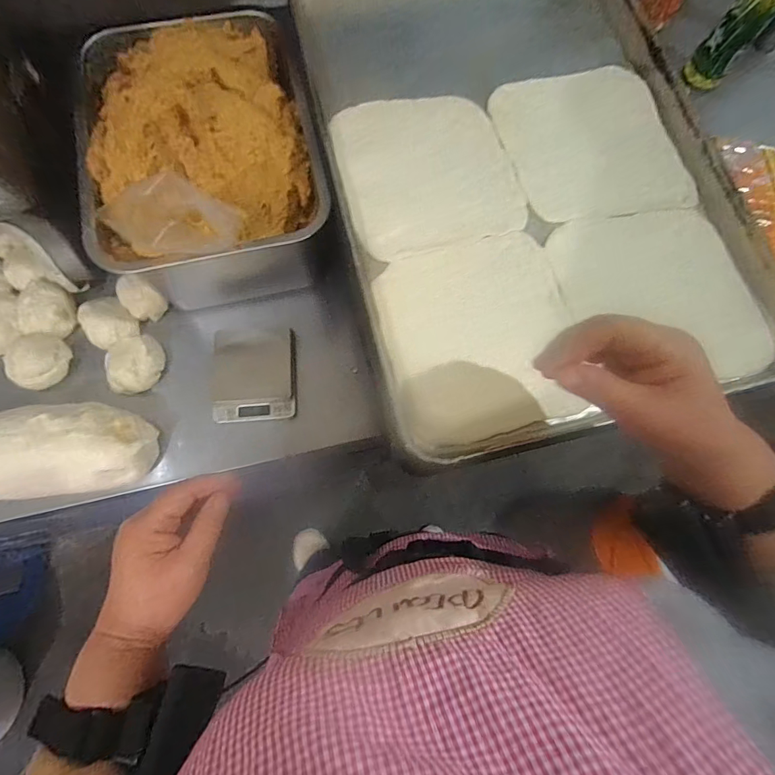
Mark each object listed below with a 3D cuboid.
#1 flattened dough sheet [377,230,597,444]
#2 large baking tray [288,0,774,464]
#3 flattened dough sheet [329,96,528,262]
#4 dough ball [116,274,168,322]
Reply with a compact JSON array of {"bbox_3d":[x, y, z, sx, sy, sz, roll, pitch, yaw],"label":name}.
[{"bbox_3d":[0.089,-0.054,0.396,0.179,0.011,0.193,-12,76,-5],"label":"flattened dough sheet"},{"bbox_3d":[0.140,-0.254,0.451,0.399,0.038,0.603,-14,75,-4],"label":"large baking tray"},{"bbox_3d":[0.041,-0.234,0.443,0.179,0.021,0.184,-15,75,-4],"label":"flattened dough sheet"},{"bbox_3d":[-0.329,-0.120,0.548,0.060,0.046,0.046,39,77,8],"label":"dough ball"}]

